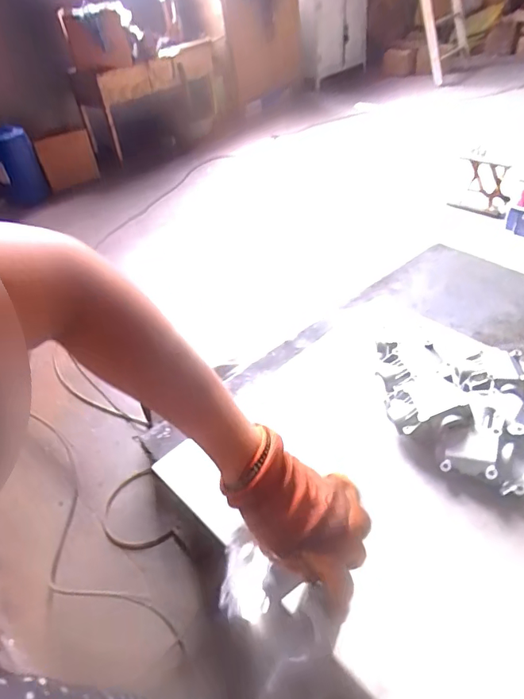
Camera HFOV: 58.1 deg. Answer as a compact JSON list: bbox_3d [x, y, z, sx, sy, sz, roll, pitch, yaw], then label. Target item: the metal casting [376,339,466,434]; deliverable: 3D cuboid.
[{"bbox_3d":[0.339,0.057,1.044,0.150,0.079,0.296,-1,42,8],"label":"metal casting"}]

